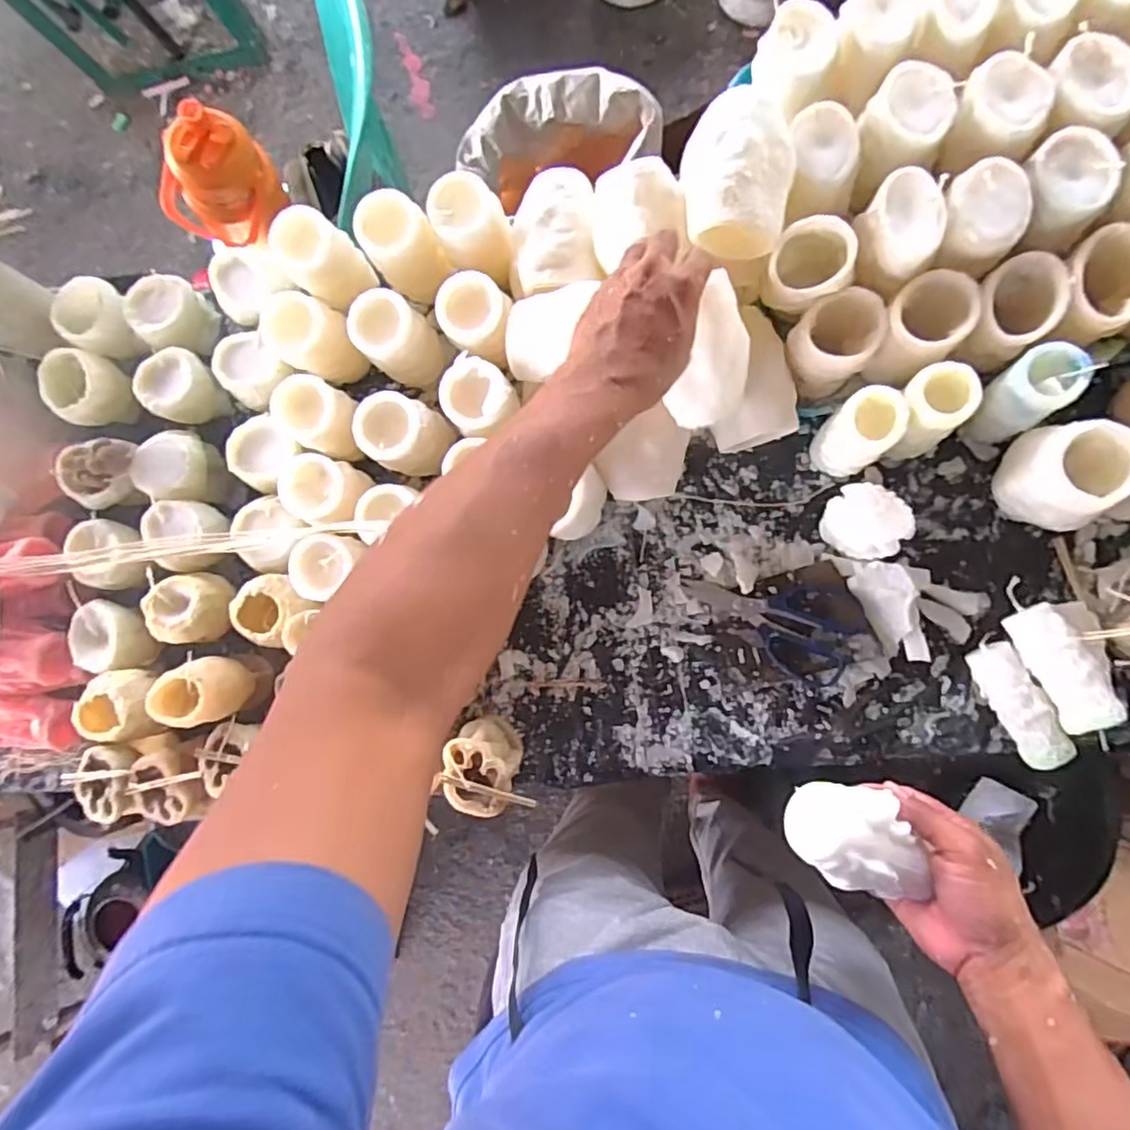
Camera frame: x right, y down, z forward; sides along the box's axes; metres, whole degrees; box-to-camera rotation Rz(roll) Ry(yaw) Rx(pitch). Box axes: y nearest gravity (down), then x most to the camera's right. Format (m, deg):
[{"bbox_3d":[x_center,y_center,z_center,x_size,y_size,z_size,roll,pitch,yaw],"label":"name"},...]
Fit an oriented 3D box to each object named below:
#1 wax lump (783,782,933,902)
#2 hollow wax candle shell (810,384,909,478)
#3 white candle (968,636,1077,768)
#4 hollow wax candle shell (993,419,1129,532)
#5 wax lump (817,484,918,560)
[{"bbox_3d":[0.204,0.196,0.440,0.088,0.039,0.073,-1,87,9],"label":"wax lump"},{"bbox_3d":[0.249,-0.111,0.549,0.049,0.105,0.061,42,94,8],"label":"hollow wax candle shell"},{"bbox_3d":[0.384,0.117,0.536,0.033,0.030,0.110,-28,84,7],"label":"white candle"},{"bbox_3d":[0.398,-0.068,0.511,0.062,0.092,0.075,14,90,9],"label":"hollow wax candle shell"},{"bbox_3d":[0.256,-0.035,0.544,0.065,0.075,0.051,31,92,9],"label":"wax lump"}]

